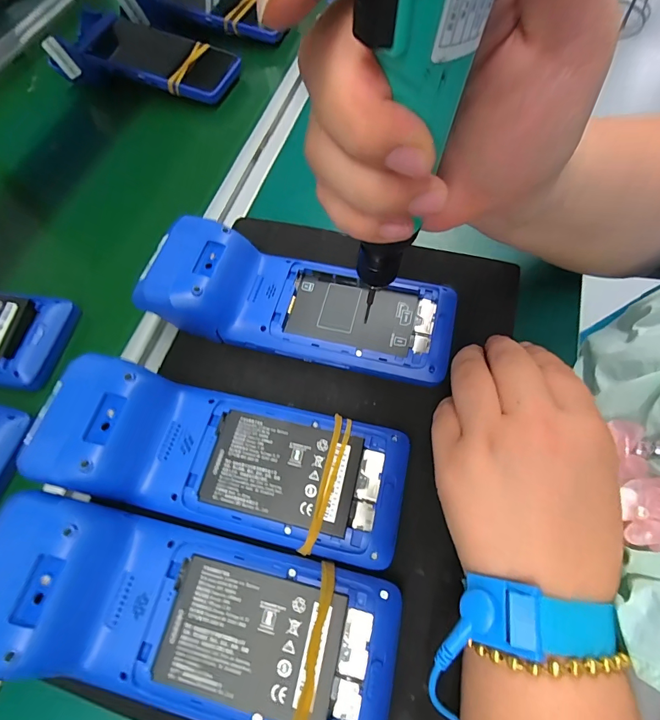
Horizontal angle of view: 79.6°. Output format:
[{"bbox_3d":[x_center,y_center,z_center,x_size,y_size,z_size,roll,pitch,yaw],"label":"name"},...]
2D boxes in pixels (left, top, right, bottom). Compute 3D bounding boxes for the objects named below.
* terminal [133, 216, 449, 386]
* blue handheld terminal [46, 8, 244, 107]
[{"bbox_3d":[-0.021,-0.043,0.290,0.218,0.057,0.083,12,65,8],"label":"terminal"},{"bbox_3d":[-0.220,-0.363,0.475,0.222,0.041,0.094,14,66,11],"label":"blue handheld terminal"}]

